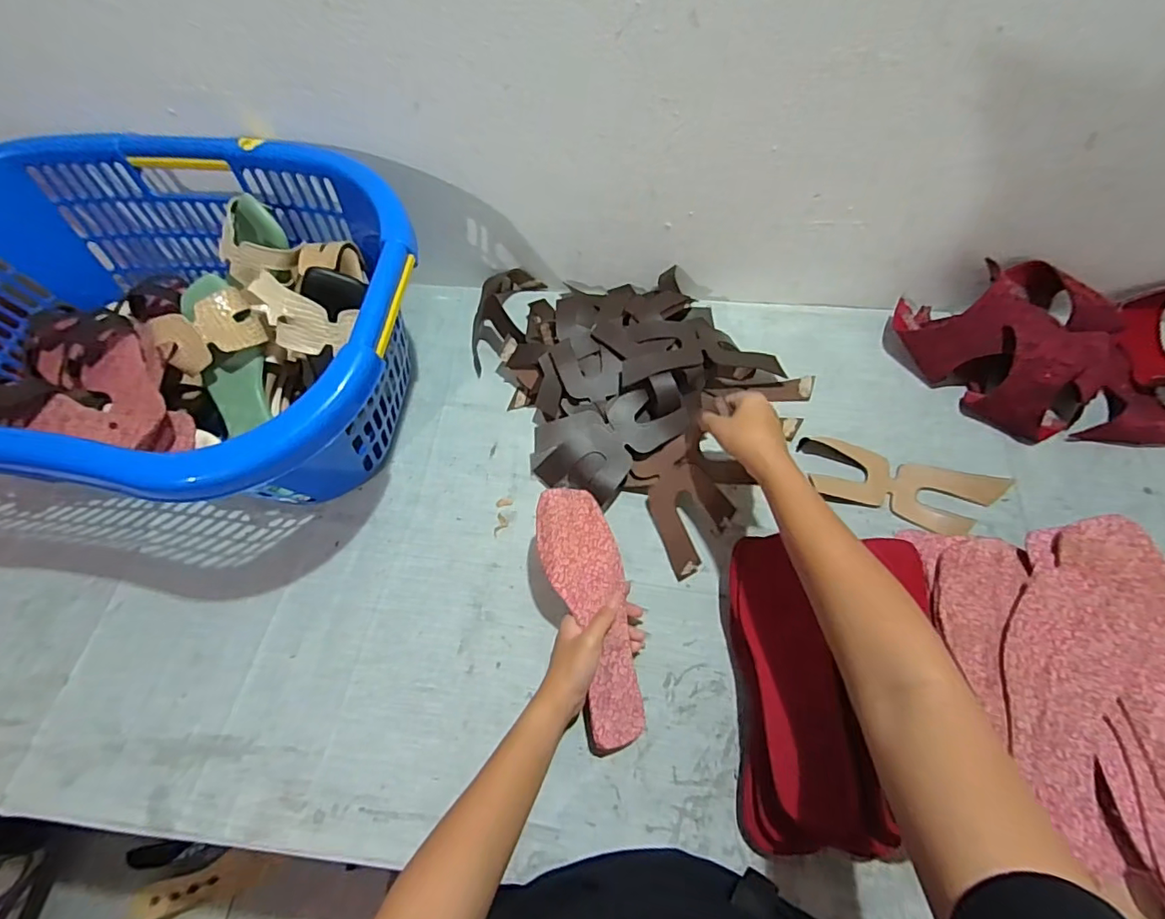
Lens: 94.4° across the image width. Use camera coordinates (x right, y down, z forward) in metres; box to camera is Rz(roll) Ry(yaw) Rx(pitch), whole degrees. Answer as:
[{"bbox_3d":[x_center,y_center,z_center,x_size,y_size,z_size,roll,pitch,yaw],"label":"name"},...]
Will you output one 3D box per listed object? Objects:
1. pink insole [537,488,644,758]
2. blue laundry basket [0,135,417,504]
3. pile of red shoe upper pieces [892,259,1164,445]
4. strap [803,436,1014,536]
[{"bbox_3d":[0.015,0.147,0.519,0.079,0.010,0.242,-10,80,-28],"label":"pink insole"},{"bbox_3d":[-0.461,-0.142,0.605,0.587,0.202,0.411,4,63,5],"label":"blue laundry basket"},{"bbox_3d":[0.569,-0.123,0.631,0.343,0.104,0.190,4,63,5],"label":"pile of red shoe upper pieces"},{"bbox_3d":[0.361,0.033,0.607,0.199,0.016,0.079,15,64,10],"label":"strap"}]

